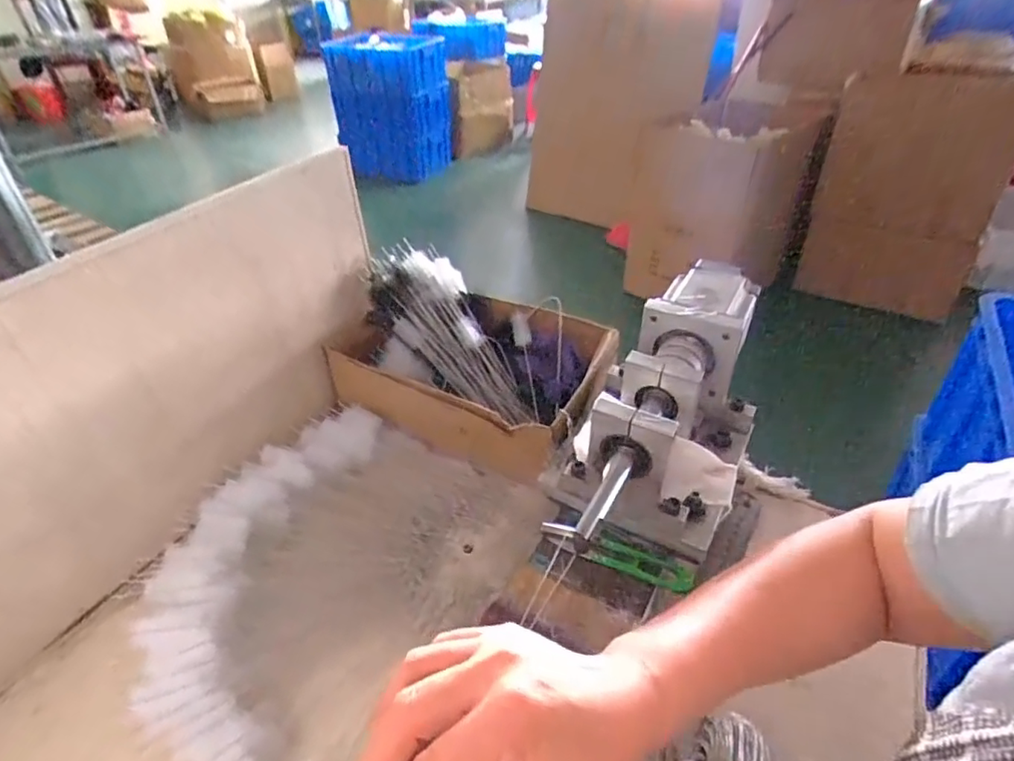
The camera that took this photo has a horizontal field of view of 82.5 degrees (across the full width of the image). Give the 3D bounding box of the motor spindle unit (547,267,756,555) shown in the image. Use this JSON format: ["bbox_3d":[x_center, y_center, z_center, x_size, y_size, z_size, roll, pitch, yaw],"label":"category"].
[{"bbox_3d":[0.136,0.029,0.494,0.131,0.127,0.329,17,41,22],"label":"motor spindle unit"}]

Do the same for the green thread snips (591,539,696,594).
[{"bbox_3d":[0.110,0.149,0.467,0.078,0.009,0.022,14,40,19],"label":"green thread snips"}]

